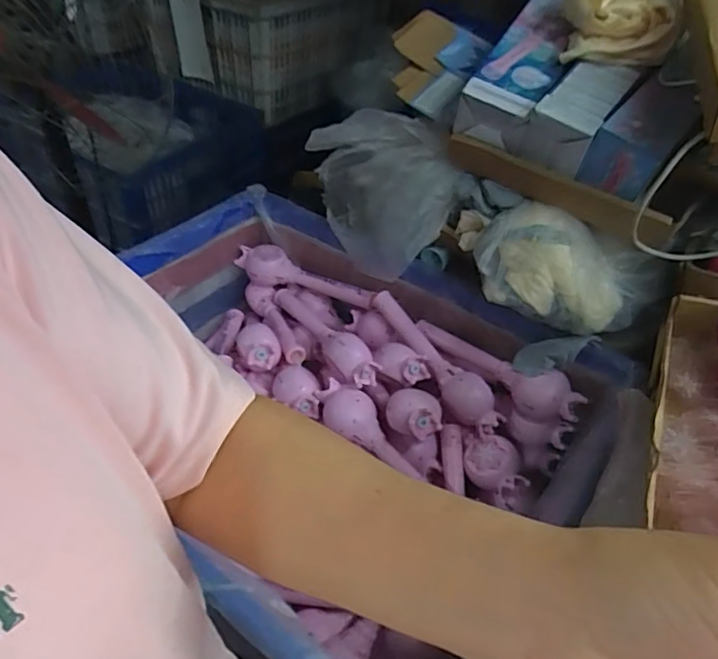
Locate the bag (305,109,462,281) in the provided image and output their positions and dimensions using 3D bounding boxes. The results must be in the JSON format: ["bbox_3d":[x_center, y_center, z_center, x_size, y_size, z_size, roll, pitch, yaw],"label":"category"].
[{"bbox_3d":[0.036,-0.235,0.957,0.256,0.237,0.119,36,51,29],"label":"bag"}]

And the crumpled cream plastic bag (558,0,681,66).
[{"bbox_3d":[0.371,-0.444,0.776,0.154,0.105,0.093,14,44,10],"label":"crumpled cream plastic bag"}]

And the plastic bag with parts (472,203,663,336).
[{"bbox_3d":[0.293,-0.083,0.802,0.252,0.125,0.101,27,48,22],"label":"plastic bag with parts"}]

